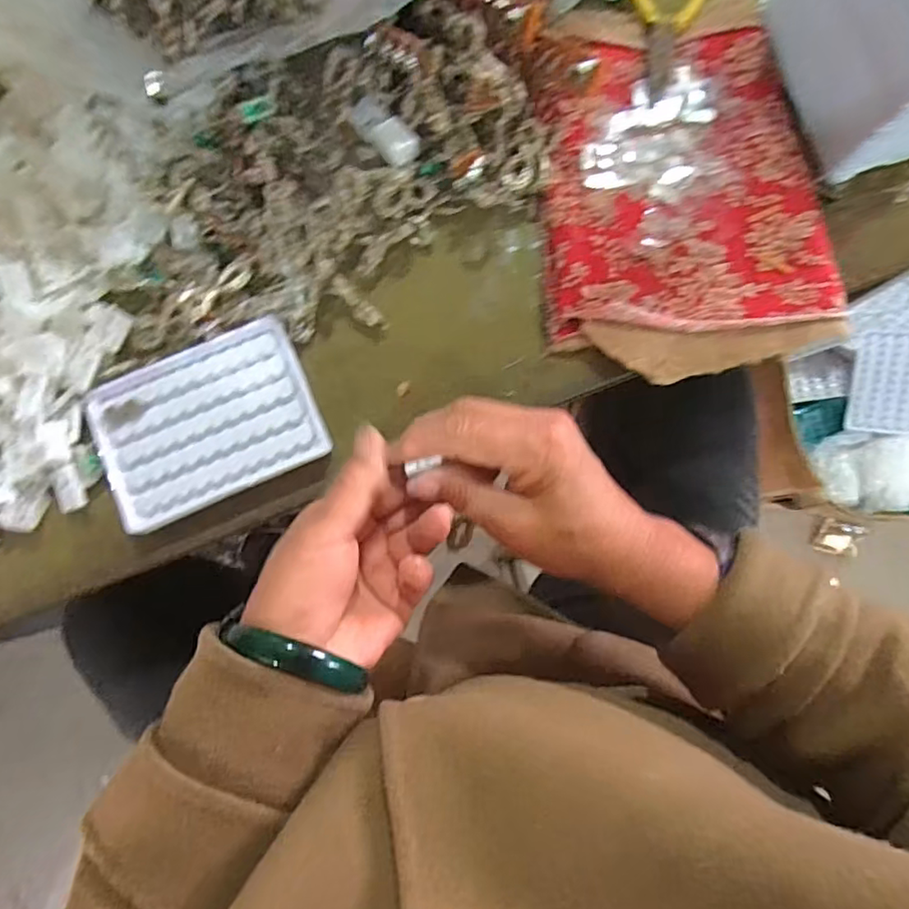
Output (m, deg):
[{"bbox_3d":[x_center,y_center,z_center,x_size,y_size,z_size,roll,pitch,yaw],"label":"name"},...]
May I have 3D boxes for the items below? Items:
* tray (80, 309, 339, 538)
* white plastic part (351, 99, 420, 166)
[{"bbox_3d":[-0.153,-0.021,0.364,0.130,0.009,0.095,-23,85,-1],"label":"tray"},{"bbox_3d":[-0.044,-0.200,0.364,0.022,0.014,0.056,-39,66,-2],"label":"white plastic part"}]

